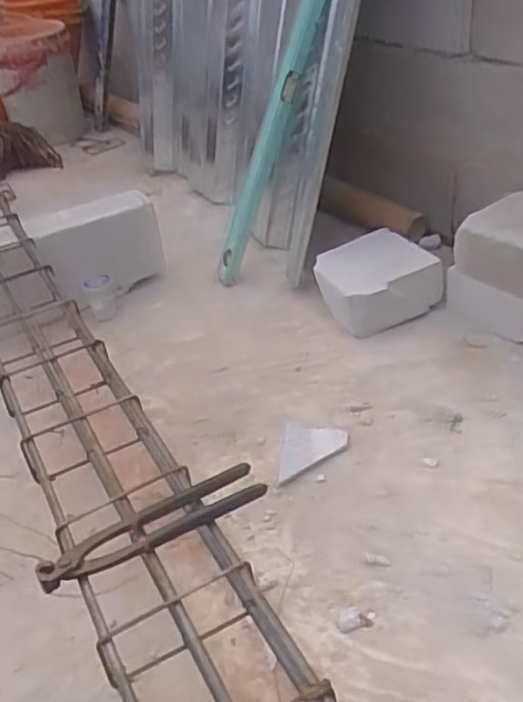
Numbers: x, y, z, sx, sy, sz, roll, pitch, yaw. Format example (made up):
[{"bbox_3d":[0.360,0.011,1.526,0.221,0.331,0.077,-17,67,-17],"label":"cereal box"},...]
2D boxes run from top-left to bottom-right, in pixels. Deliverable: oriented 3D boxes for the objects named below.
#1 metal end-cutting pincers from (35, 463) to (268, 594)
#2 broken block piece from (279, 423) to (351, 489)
[{"bbox_3d":[-0.102,0.170,0.653,0.224,0.019,0.048,-22,38,-21],"label":"metal end-cutting pincers"},{"bbox_3d":[0.082,0.170,1.093,0.107,0.007,0.135,3,35,13],"label":"broken block piece"}]

